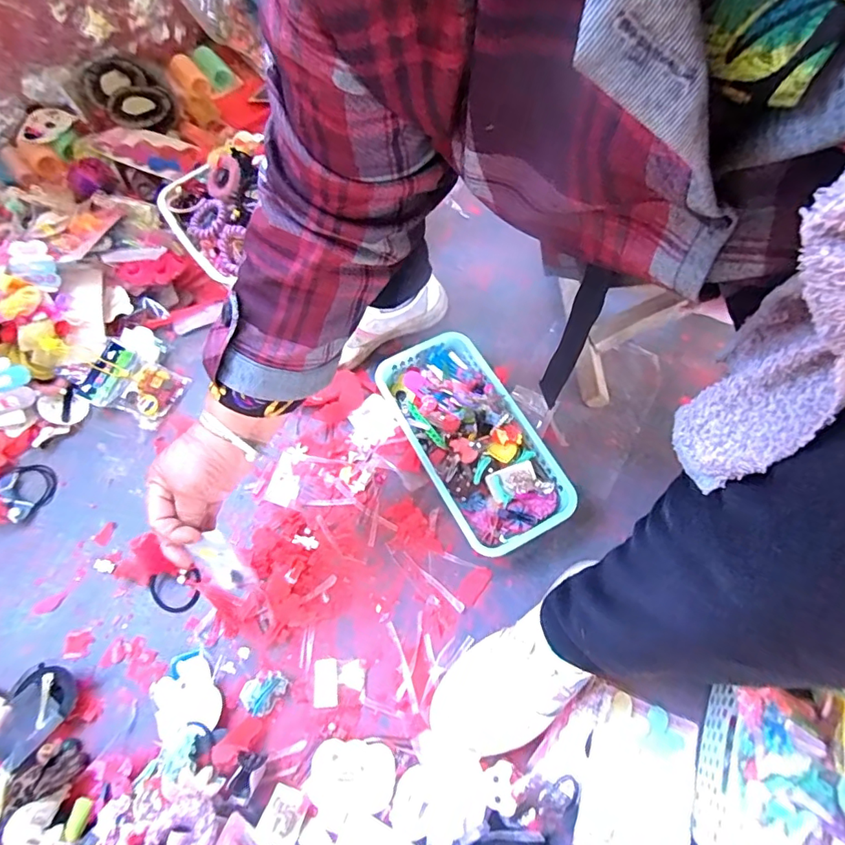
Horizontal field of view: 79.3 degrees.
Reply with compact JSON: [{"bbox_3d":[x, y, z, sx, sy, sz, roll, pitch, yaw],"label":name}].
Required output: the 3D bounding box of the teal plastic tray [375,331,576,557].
[{"bbox_3d":[0.056,0.018,0.597,0.127,0.055,0.266,-25,68,-12],"label":"teal plastic tray"}]

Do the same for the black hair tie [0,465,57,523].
[{"bbox_3d":[-0.458,0.074,0.588,0.054,0.016,0.065,-37,71,-16],"label":"black hair tie"}]

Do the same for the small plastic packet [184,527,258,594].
[{"bbox_3d":[-0.172,0.124,0.444,0.029,0.064,0.012,-30,27,-14],"label":"small plastic packet"}]

